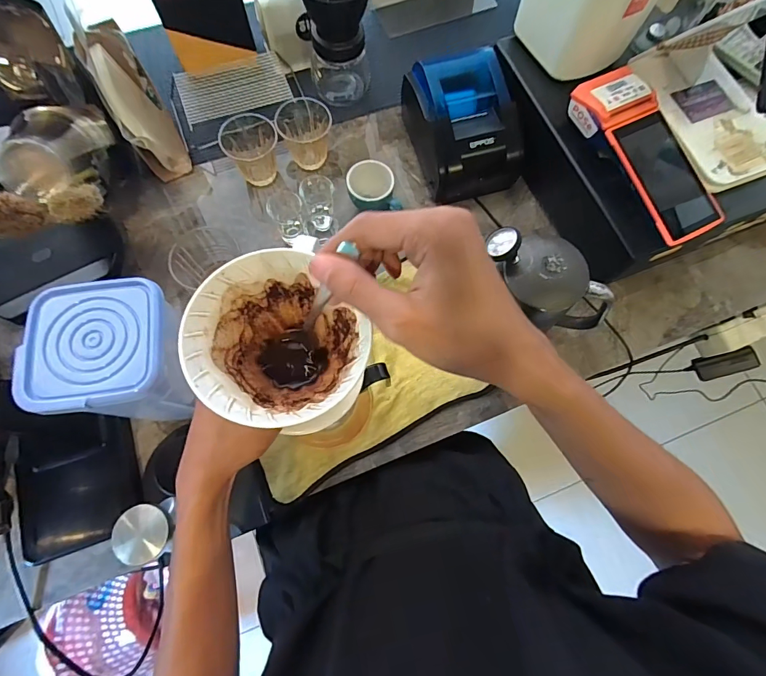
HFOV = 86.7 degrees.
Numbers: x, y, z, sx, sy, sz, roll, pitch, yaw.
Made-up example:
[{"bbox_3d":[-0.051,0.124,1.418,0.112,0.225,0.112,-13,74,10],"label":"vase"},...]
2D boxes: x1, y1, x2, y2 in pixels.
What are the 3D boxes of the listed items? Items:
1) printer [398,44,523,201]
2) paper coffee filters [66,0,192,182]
[{"bbox_3d":[0.113,-0.299,0.574,0.131,0.109,0.173,-18,75,-7],"label":"printer"},{"bbox_3d":[-0.331,-0.315,0.540,0.065,0.202,0.067,-28,35,-10],"label":"paper coffee filters"}]

